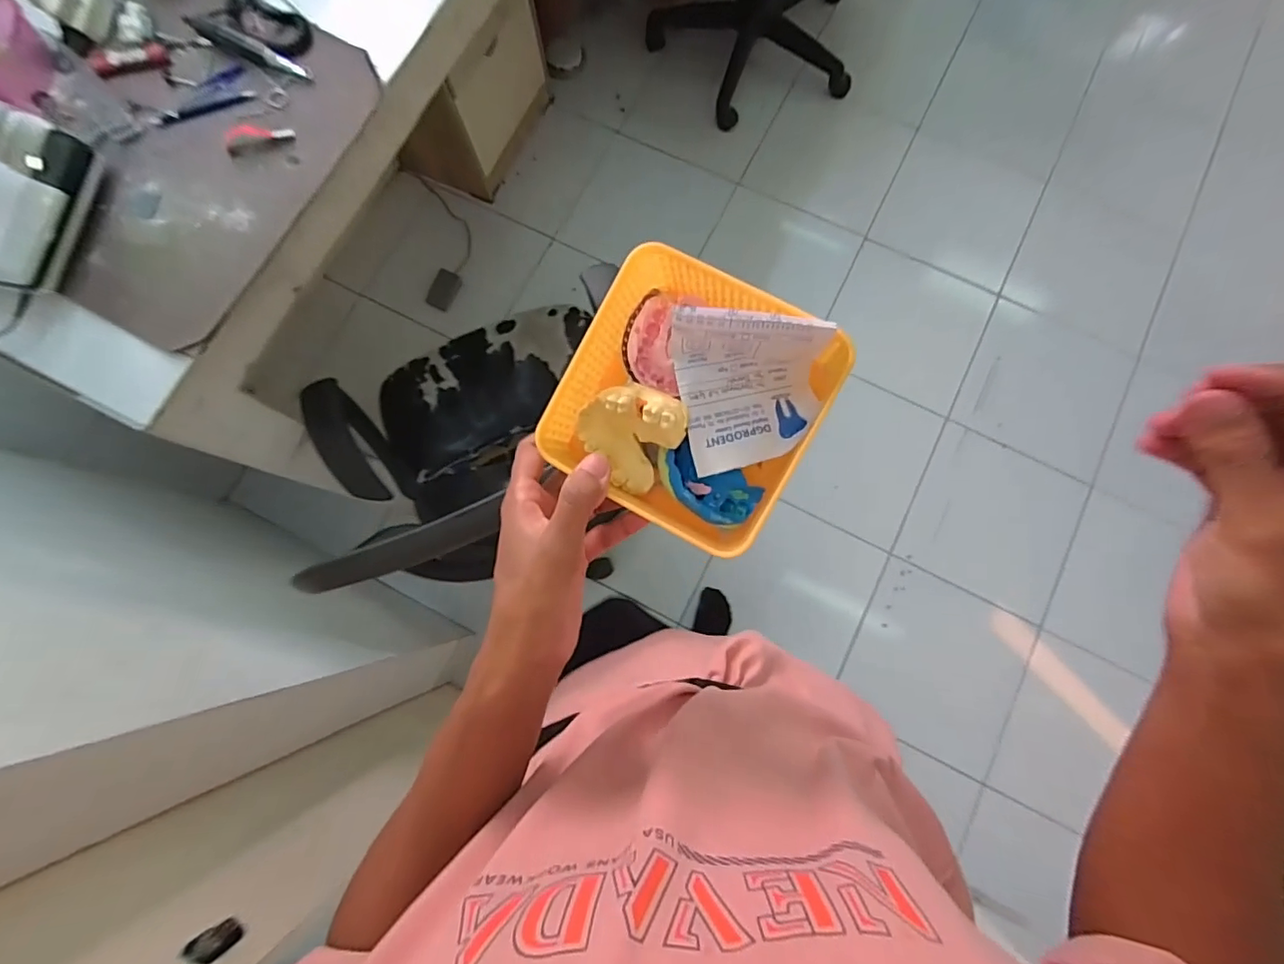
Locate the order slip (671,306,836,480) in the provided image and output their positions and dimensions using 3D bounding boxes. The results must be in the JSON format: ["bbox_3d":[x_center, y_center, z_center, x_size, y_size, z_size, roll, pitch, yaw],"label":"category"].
[{"bbox_3d":[0.061,-0.051,0.288,0.077,0.058,0.071,-13,82,-2],"label":"order slip"}]

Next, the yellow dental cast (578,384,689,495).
[{"bbox_3d":[-0.008,-0.028,0.305,0.054,0.040,0.049,34,83,5],"label":"yellow dental cast"}]

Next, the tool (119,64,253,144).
[{"bbox_3d":[-0.607,-0.500,0.719,0.180,0.013,0.057,-24,82,-3],"label":"tool"}]

